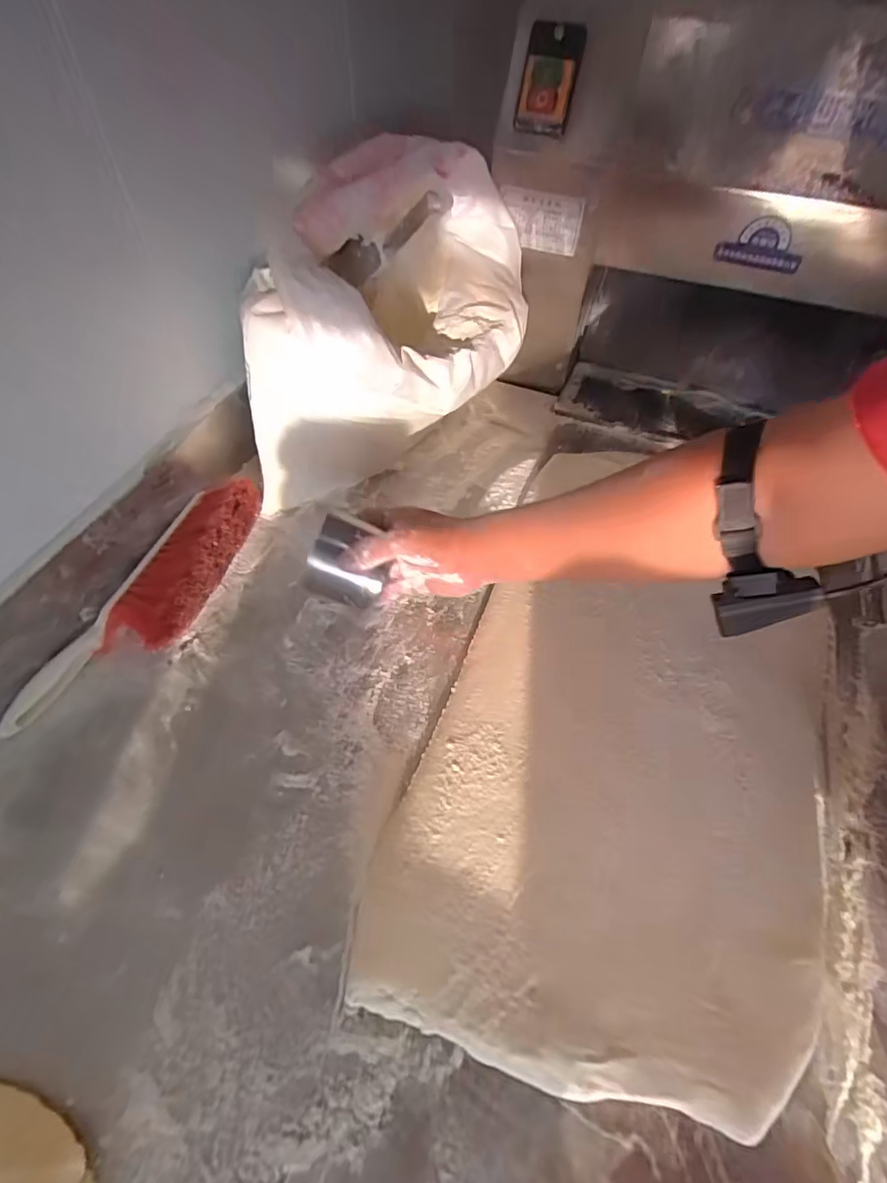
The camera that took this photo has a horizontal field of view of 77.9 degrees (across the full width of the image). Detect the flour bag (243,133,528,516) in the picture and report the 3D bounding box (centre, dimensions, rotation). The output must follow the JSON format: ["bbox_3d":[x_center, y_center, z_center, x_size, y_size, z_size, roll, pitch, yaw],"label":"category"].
[{"bbox_3d":[-0.067,-0.306,0.649,0.334,0.292,0.250,-8,54,-6],"label":"flour bag"}]

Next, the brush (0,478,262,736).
[{"bbox_3d":[-0.303,0.000,0.572,0.089,0.053,0.321,16,55,11],"label":"brush"}]

